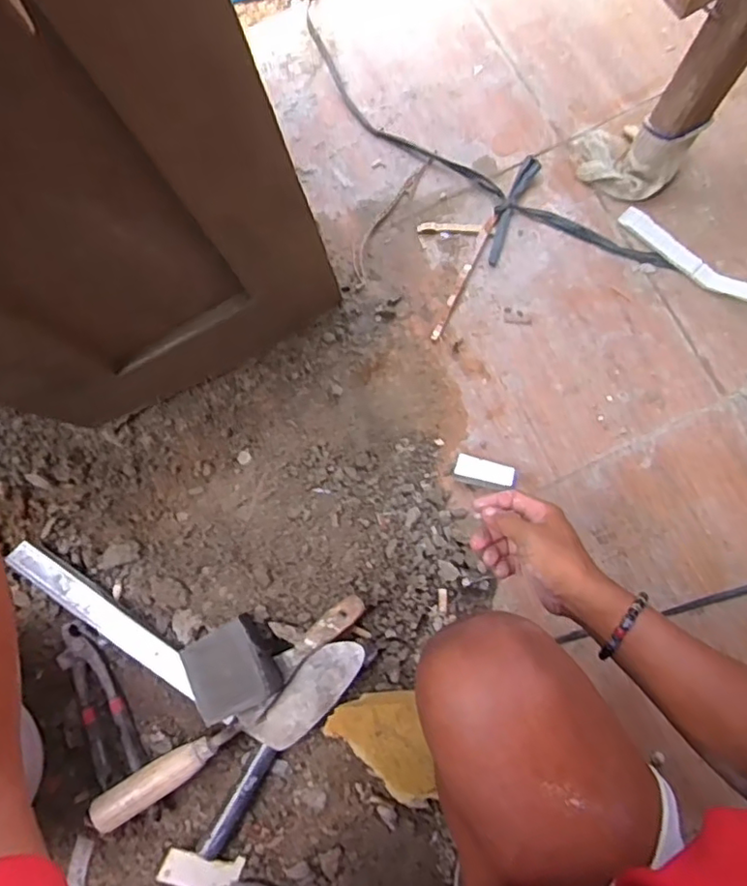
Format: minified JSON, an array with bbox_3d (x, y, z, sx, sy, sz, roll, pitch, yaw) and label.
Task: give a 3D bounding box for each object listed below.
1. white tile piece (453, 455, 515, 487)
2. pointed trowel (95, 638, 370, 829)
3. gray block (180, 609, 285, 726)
[{"bbox_3d":[0.134,0.035,0.737,0.071,0.027,0.028,15,79,4],"label":"white tile piece"},{"bbox_3d":[-0.134,0.305,0.632,0.299,0.075,0.064,-33,79,-1],"label":"pointed trowel"},{"bbox_3d":[-0.145,0.230,0.619,0.077,0.035,0.082,-30,79,-1],"label":"gray block"}]

